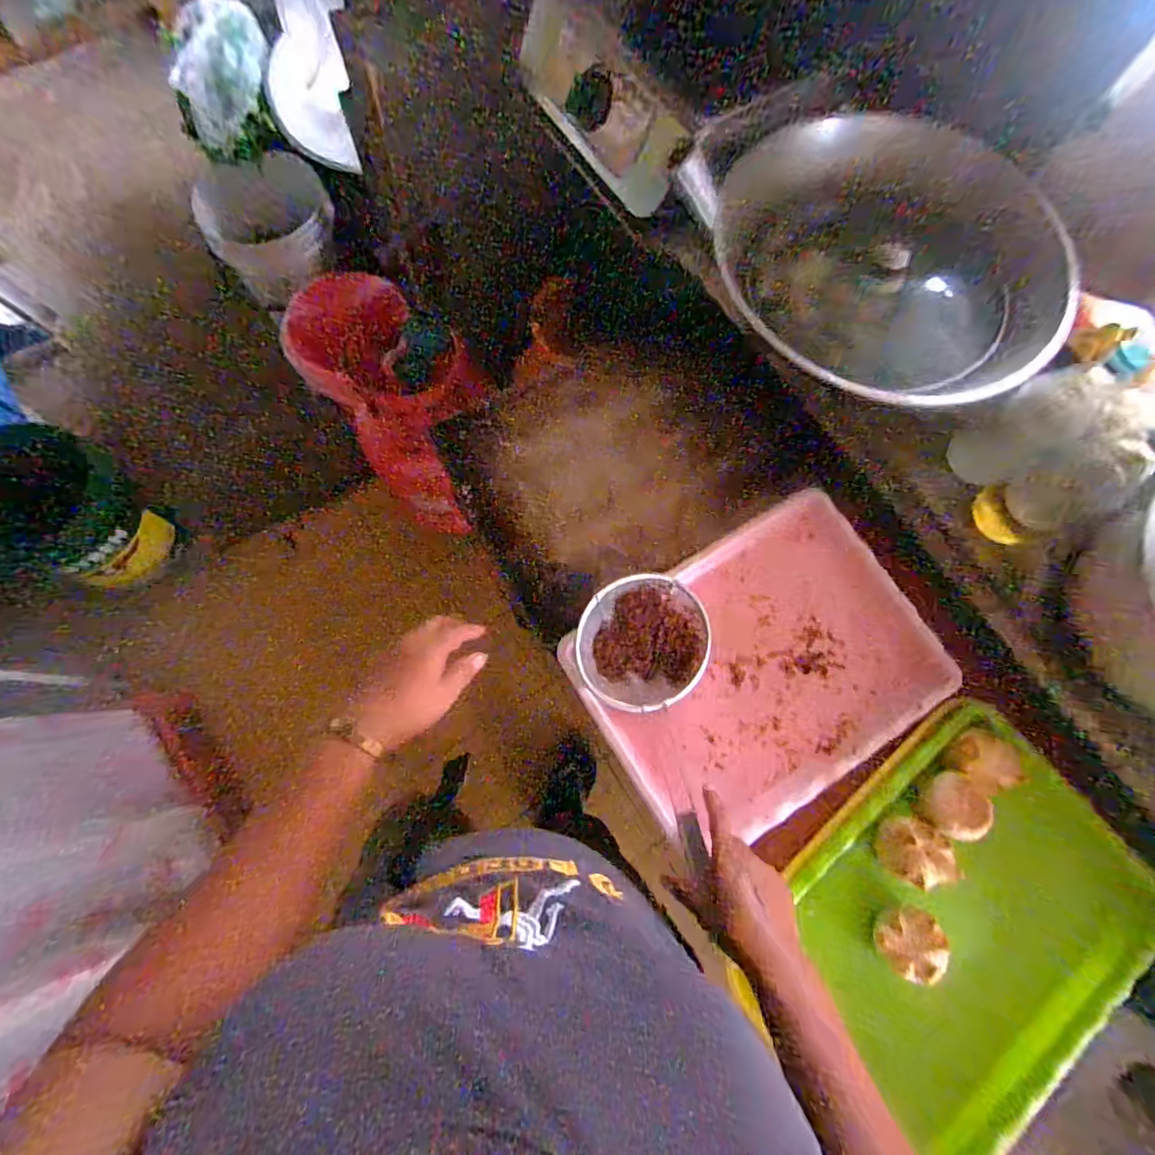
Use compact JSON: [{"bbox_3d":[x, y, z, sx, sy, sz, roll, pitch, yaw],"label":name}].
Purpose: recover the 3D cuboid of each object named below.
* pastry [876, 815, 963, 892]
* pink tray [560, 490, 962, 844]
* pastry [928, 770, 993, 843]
[{"bbox_3d":[0.336,0.271,0.530,0.066,0.026,0.055,27,80,6],"label":"pastry"},{"bbox_3d":[0.203,0.098,0.609,0.377,0.045,0.281,-33,80,-6],"label":"pink tray"},{"bbox_3d":[0.387,0.231,0.546,0.061,0.023,0.054,-37,81,-6],"label":"pastry"}]

